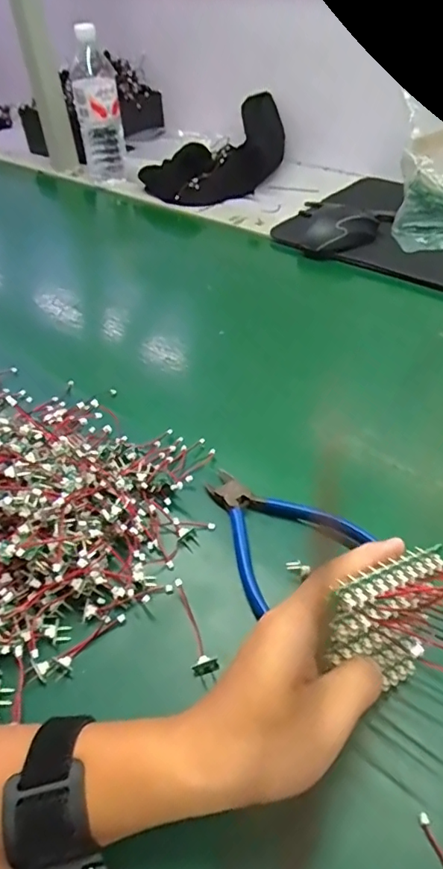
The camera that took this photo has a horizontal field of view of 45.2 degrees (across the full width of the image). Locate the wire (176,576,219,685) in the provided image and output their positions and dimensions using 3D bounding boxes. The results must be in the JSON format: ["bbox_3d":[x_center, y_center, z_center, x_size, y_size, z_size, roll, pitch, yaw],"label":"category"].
[{"bbox_3d":[-0.016,0.122,0.339,0.016,0.012,0.061,-12,45,-8],"label":"wire"}]

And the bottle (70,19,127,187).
[{"bbox_3d":[-0.213,-0.555,0.914,0.074,0.214,0.080,-10,44,-6],"label":"bottle"}]

